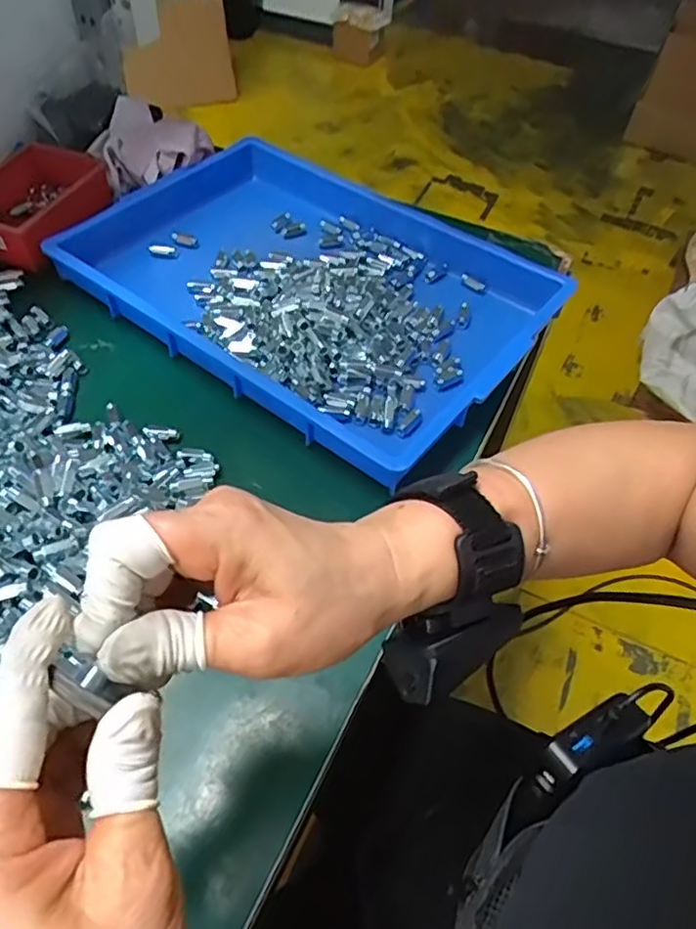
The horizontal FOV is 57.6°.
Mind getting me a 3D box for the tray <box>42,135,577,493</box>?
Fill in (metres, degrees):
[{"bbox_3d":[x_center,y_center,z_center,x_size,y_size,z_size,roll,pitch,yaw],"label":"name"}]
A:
[{"bbox_3d":[-0.040,-0.174,0.603,0.423,0.045,0.292,32,56,19],"label":"tray"}]

